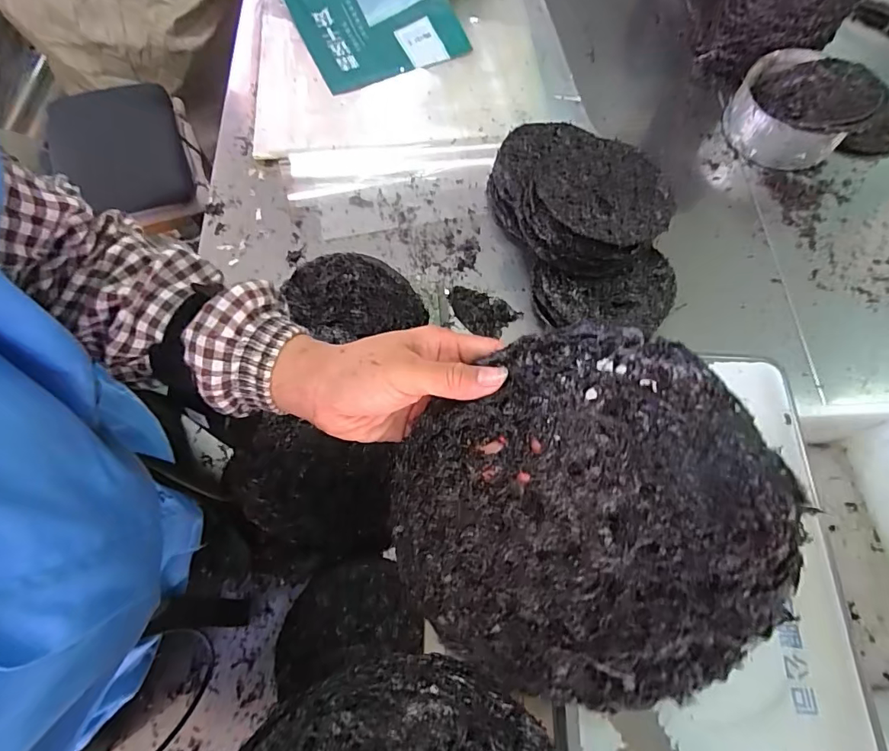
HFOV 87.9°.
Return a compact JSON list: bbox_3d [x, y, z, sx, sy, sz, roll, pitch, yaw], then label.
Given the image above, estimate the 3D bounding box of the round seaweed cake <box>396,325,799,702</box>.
[{"bbox_3d":[0.068,0.077,0.252,0.194,0.021,0.187,-1,86,19],"label":"round seaweed cake"}]

